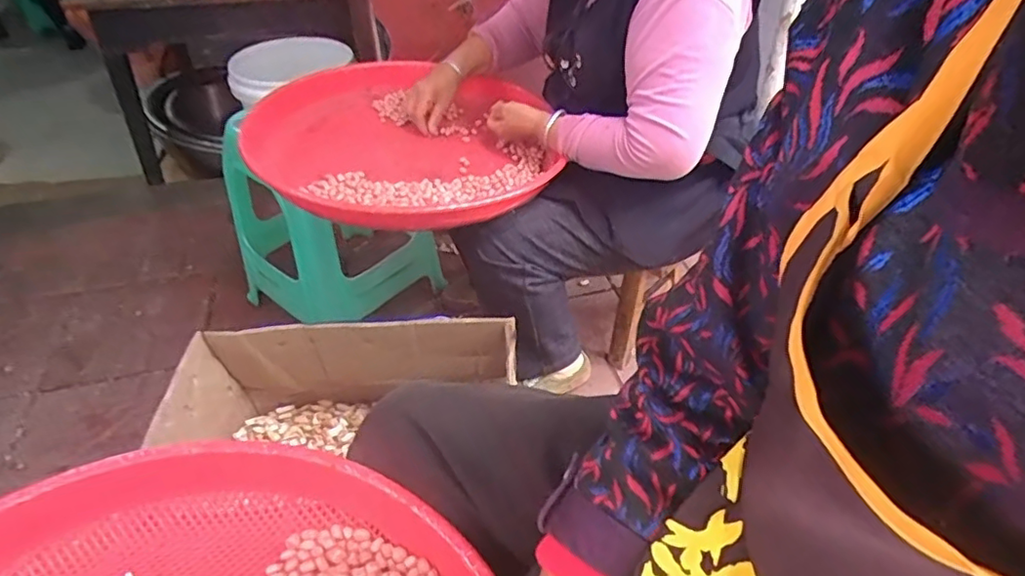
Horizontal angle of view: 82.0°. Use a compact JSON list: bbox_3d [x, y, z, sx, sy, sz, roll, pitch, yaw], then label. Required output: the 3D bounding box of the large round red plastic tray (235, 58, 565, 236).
[{"bbox_3d":[-0.181,-0.254,0.987,0.495,0.093,0.527,0,37,0],"label":"large round red plastic tray"}]

